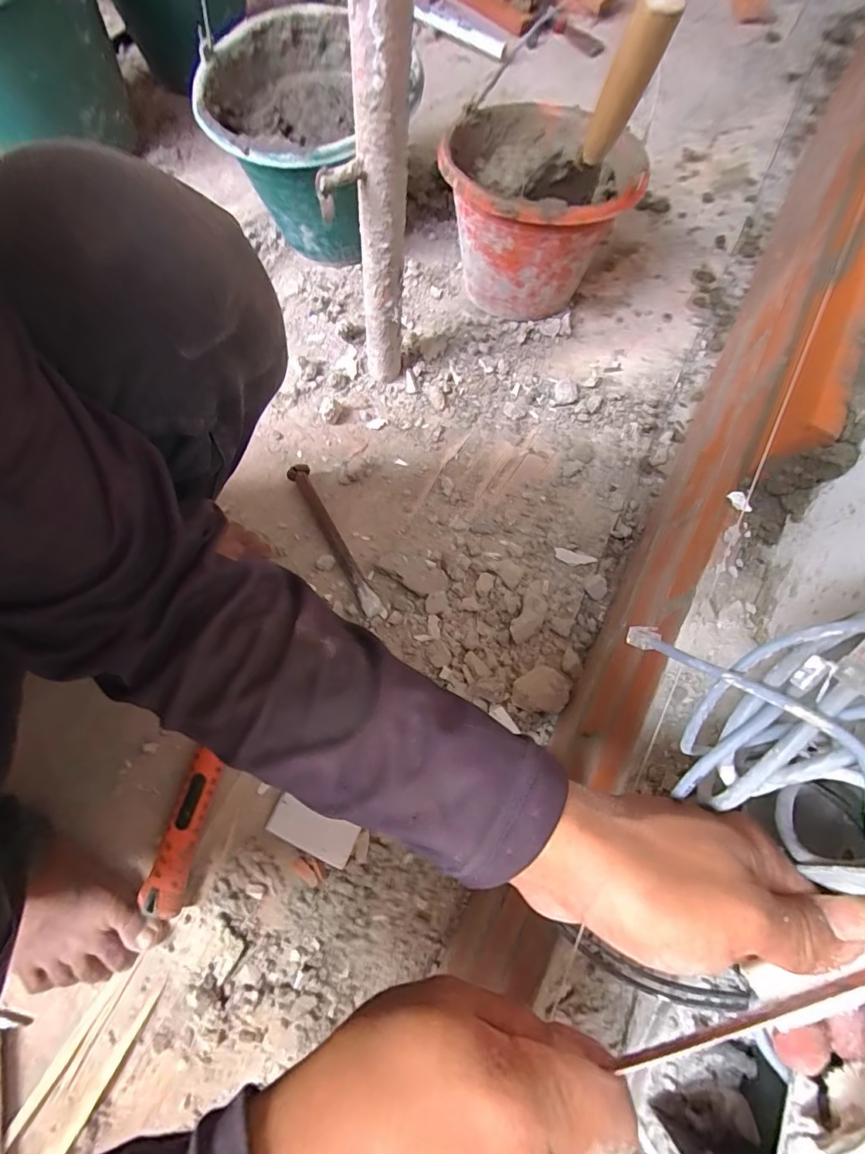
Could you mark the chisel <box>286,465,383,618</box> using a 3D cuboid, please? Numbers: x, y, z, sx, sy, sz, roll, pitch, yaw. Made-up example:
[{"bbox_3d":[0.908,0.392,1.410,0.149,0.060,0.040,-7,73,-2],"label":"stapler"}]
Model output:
[{"bbox_3d":[-0.116,-0.045,0.538,0.023,0.026,0.204,-27,74,-10],"label":"chisel"}]

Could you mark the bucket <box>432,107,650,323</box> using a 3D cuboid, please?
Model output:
[{"bbox_3d":[0.132,-0.485,0.597,0.224,0.209,0.239,1,72,-2],"label":"bucket"}]

